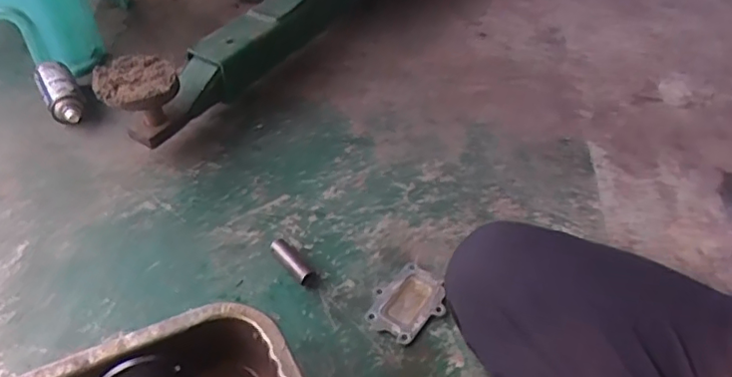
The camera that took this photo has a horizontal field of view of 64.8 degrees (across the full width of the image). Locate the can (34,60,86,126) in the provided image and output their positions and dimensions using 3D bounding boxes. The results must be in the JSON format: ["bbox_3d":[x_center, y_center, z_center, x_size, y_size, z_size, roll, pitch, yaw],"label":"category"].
[{"bbox_3d":[-0.559,-0.178,1.052,0.063,0.048,0.144,-23,51,-26],"label":"can"}]

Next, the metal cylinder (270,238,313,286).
[{"bbox_3d":[-0.109,0.106,0.846,0.027,0.027,0.083,-31,54,-31],"label":"metal cylinder"}]

